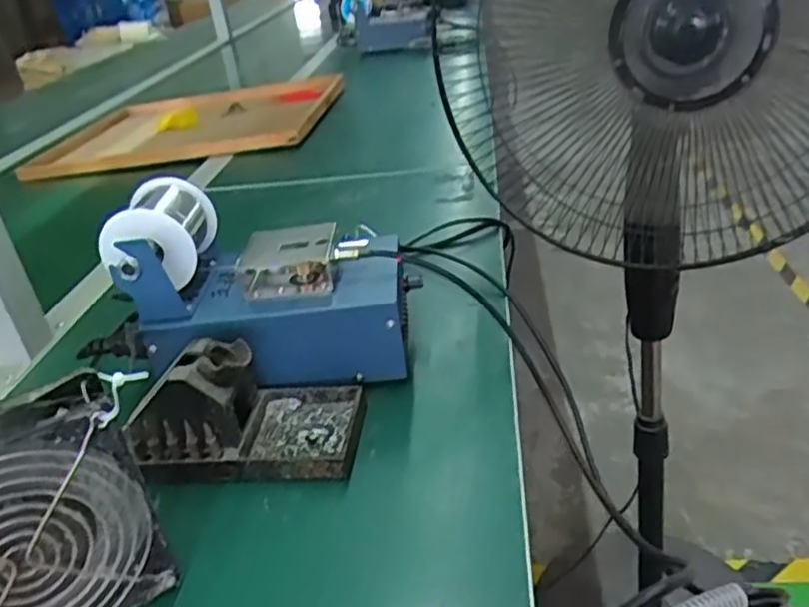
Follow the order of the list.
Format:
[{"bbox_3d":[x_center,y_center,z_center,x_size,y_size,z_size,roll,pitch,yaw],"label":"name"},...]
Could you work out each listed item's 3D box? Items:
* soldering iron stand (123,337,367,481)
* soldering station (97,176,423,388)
[{"bbox_3d":[-0.100,0.063,0.455,0.144,0.070,0.080,-4,29,9],"label":"soldering iron stand"},{"bbox_3d":[-0.098,-0.013,0.523,0.198,0.131,0.118,-5,29,7],"label":"soldering station"}]

